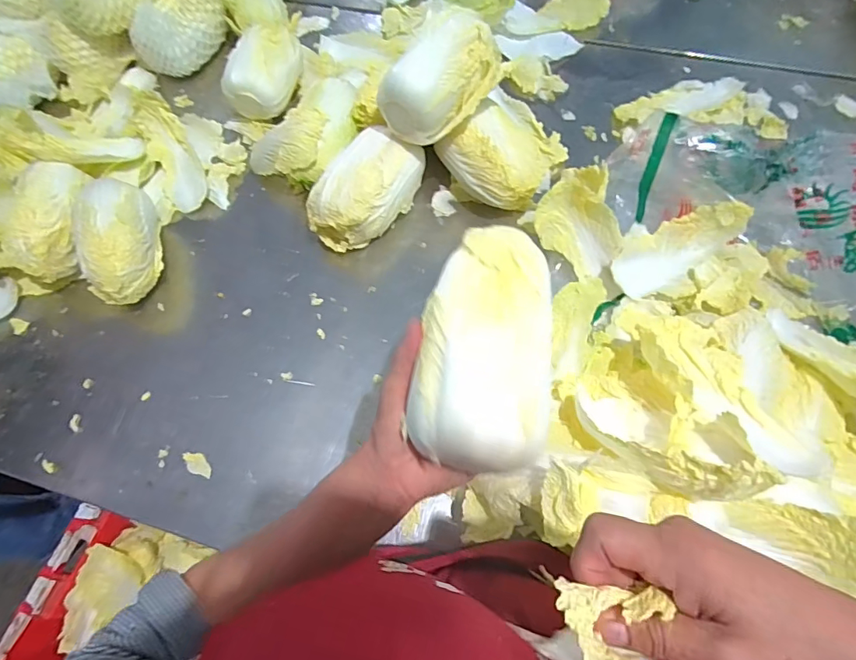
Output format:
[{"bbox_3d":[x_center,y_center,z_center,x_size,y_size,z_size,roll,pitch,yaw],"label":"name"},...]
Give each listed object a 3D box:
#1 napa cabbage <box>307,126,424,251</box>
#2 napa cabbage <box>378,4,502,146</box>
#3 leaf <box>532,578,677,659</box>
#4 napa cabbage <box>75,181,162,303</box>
[{"bbox_3d":[-0.085,-0.189,0.654,0.100,0.094,0.167,29,70,15],"label":"napa cabbage"},{"bbox_3d":[0.021,-0.309,0.590,0.095,0.095,0.157,36,73,17],"label":"napa cabbage"},{"bbox_3d":[0.075,0.130,0.202,0.051,0.032,0.048,-1,65,2],"label":"leaf"},{"bbox_3d":[-0.407,-0.120,0.632,0.099,0.101,0.180,-26,68,-8],"label":"napa cabbage"}]

